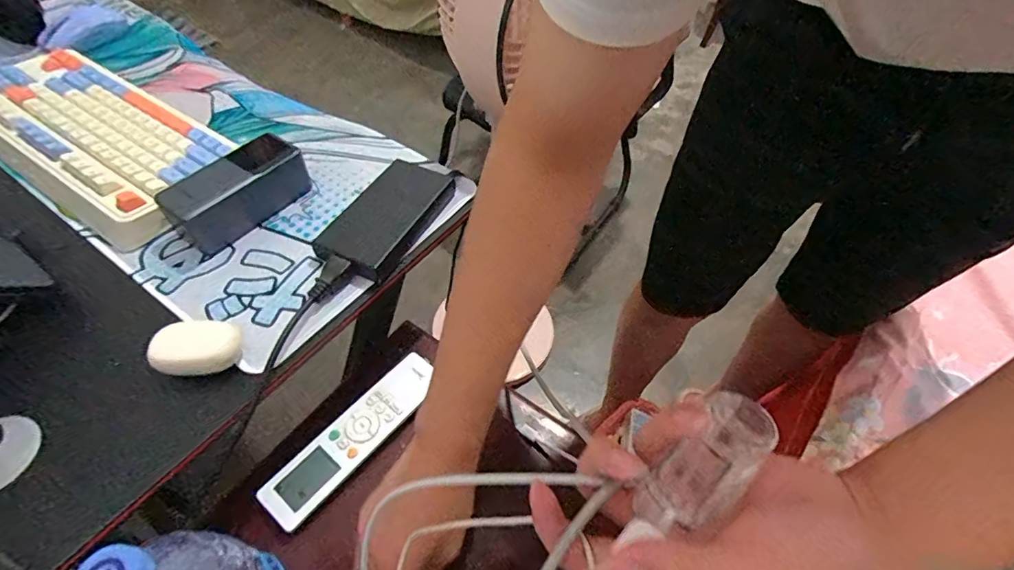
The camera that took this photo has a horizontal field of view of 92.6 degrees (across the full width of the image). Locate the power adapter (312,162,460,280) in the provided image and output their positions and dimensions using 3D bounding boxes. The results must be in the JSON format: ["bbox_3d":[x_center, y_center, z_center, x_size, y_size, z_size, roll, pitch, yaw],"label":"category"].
[{"bbox_3d":[-0.117,-0.077,0.496,0.073,0.024,0.163,22,54,14],"label":"power adapter"}]

